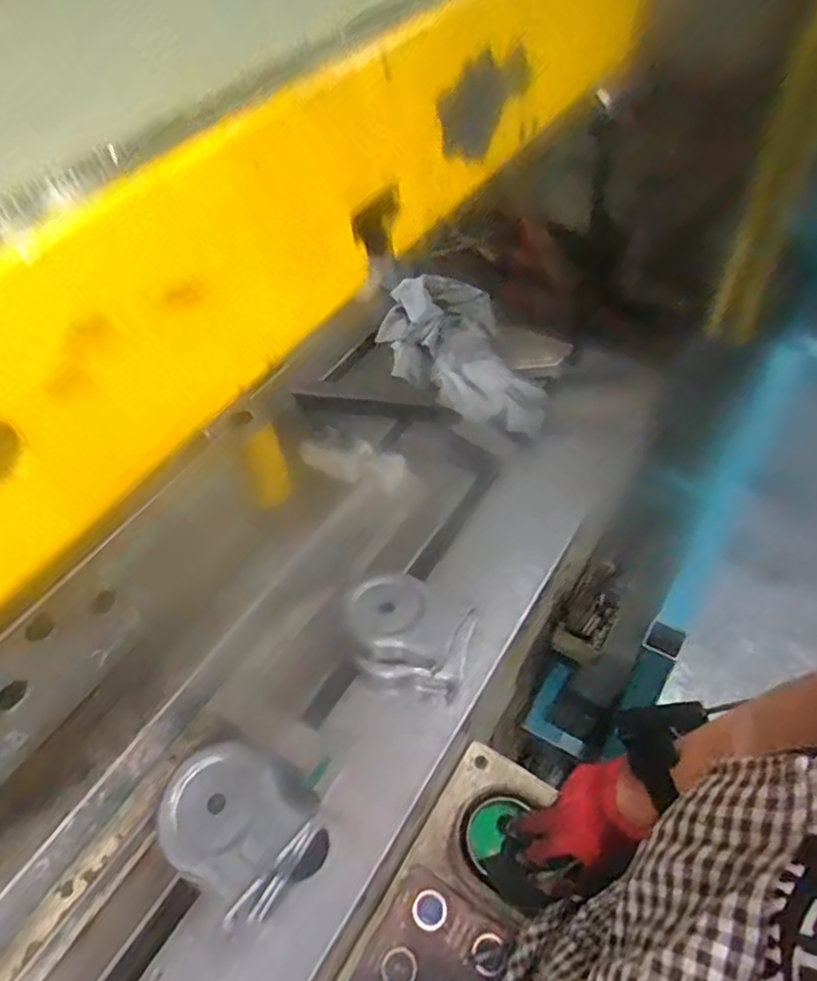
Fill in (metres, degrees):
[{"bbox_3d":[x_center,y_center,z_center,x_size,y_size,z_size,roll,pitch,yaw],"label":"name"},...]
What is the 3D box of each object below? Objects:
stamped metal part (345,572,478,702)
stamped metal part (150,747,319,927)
[{"bbox_3d":[0.001,0.149,0.700,0.131,0.045,0.117,11,51,15],"label":"stamped metal part"},{"bbox_3d":[-0.141,0.267,0.542,0.117,0.043,0.102,27,57,26],"label":"stamped metal part"}]

